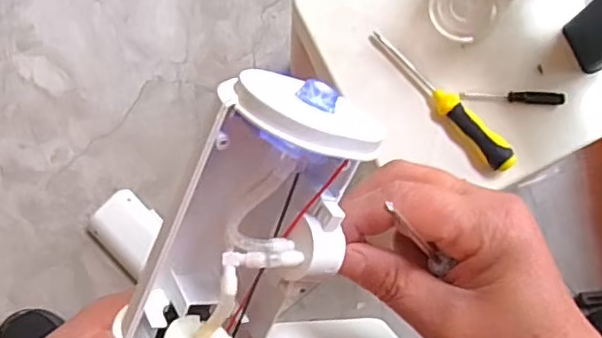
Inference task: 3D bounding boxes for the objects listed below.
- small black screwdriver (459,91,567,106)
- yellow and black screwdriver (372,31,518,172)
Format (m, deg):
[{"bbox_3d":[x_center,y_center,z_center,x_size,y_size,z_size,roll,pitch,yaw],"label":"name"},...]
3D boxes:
[{"bbox_3d":[0.181,-0.063,0.524,0.088,0.006,0.011,5,80,1],"label":"small black screwdriver"},{"bbox_3d":[0.119,-0.059,0.517,0.023,0.019,0.158,-42,82,-7],"label":"yellow and black screwdriver"}]

